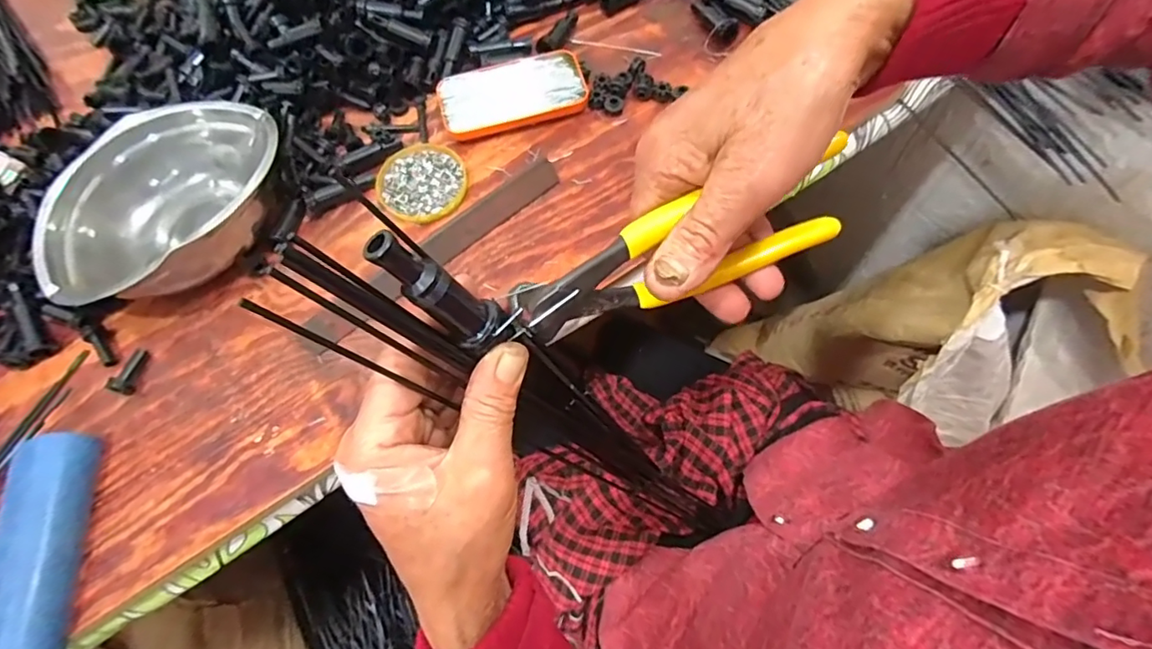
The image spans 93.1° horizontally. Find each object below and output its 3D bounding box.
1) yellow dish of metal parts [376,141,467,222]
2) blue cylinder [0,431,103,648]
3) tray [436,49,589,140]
[{"bbox_3d":[-0.148,-0.137,0.521,0.084,0.010,0.090,-1,66,3],"label":"yellow dish of metal parts"},{"bbox_3d":[-0.392,0.161,0.392,0.053,0.040,0.159,-9,66,-1],"label":"blue cylinder"},{"bbox_3d":[-0.064,-0.232,0.548,0.142,0.020,0.074,-15,66,-4],"label":"tray"}]

